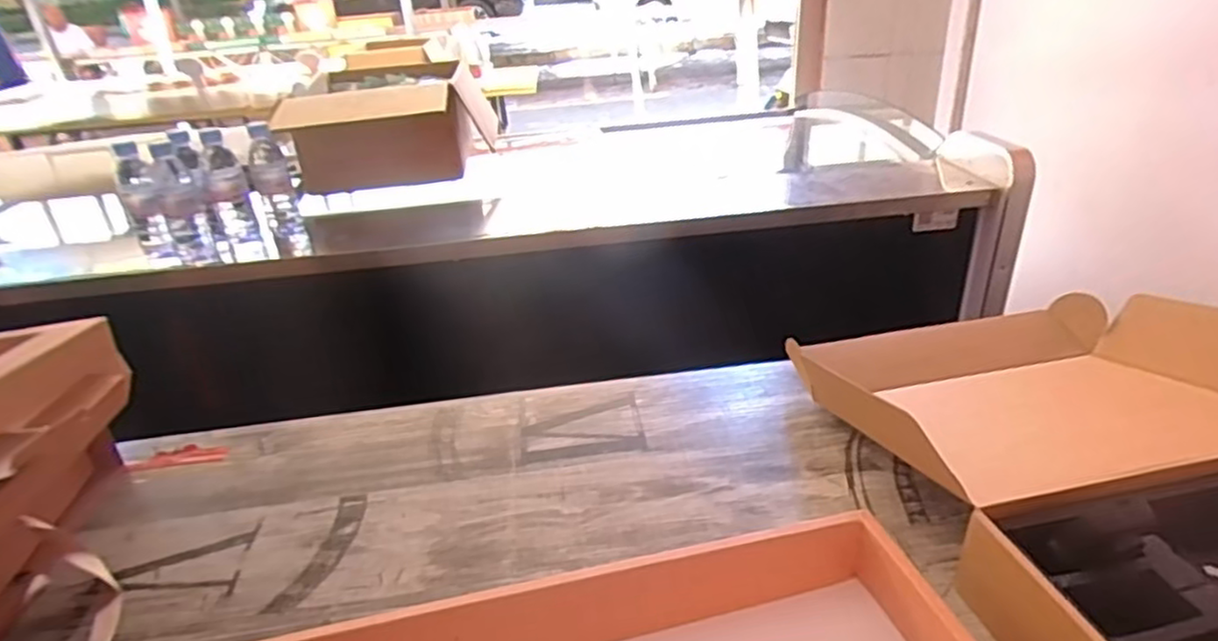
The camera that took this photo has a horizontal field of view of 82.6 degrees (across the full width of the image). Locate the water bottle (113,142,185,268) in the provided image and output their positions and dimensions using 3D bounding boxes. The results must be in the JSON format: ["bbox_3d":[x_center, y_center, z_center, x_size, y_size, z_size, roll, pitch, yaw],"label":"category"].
[{"bbox_3d":[-0.729,-0.173,1.094,0.051,0.200,0.073,-24,34,-32],"label":"water bottle"}]

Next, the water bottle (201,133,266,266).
[{"bbox_3d":[-0.637,-0.202,1.158,0.068,0.203,0.053,-19,32,-26],"label":"water bottle"}]

